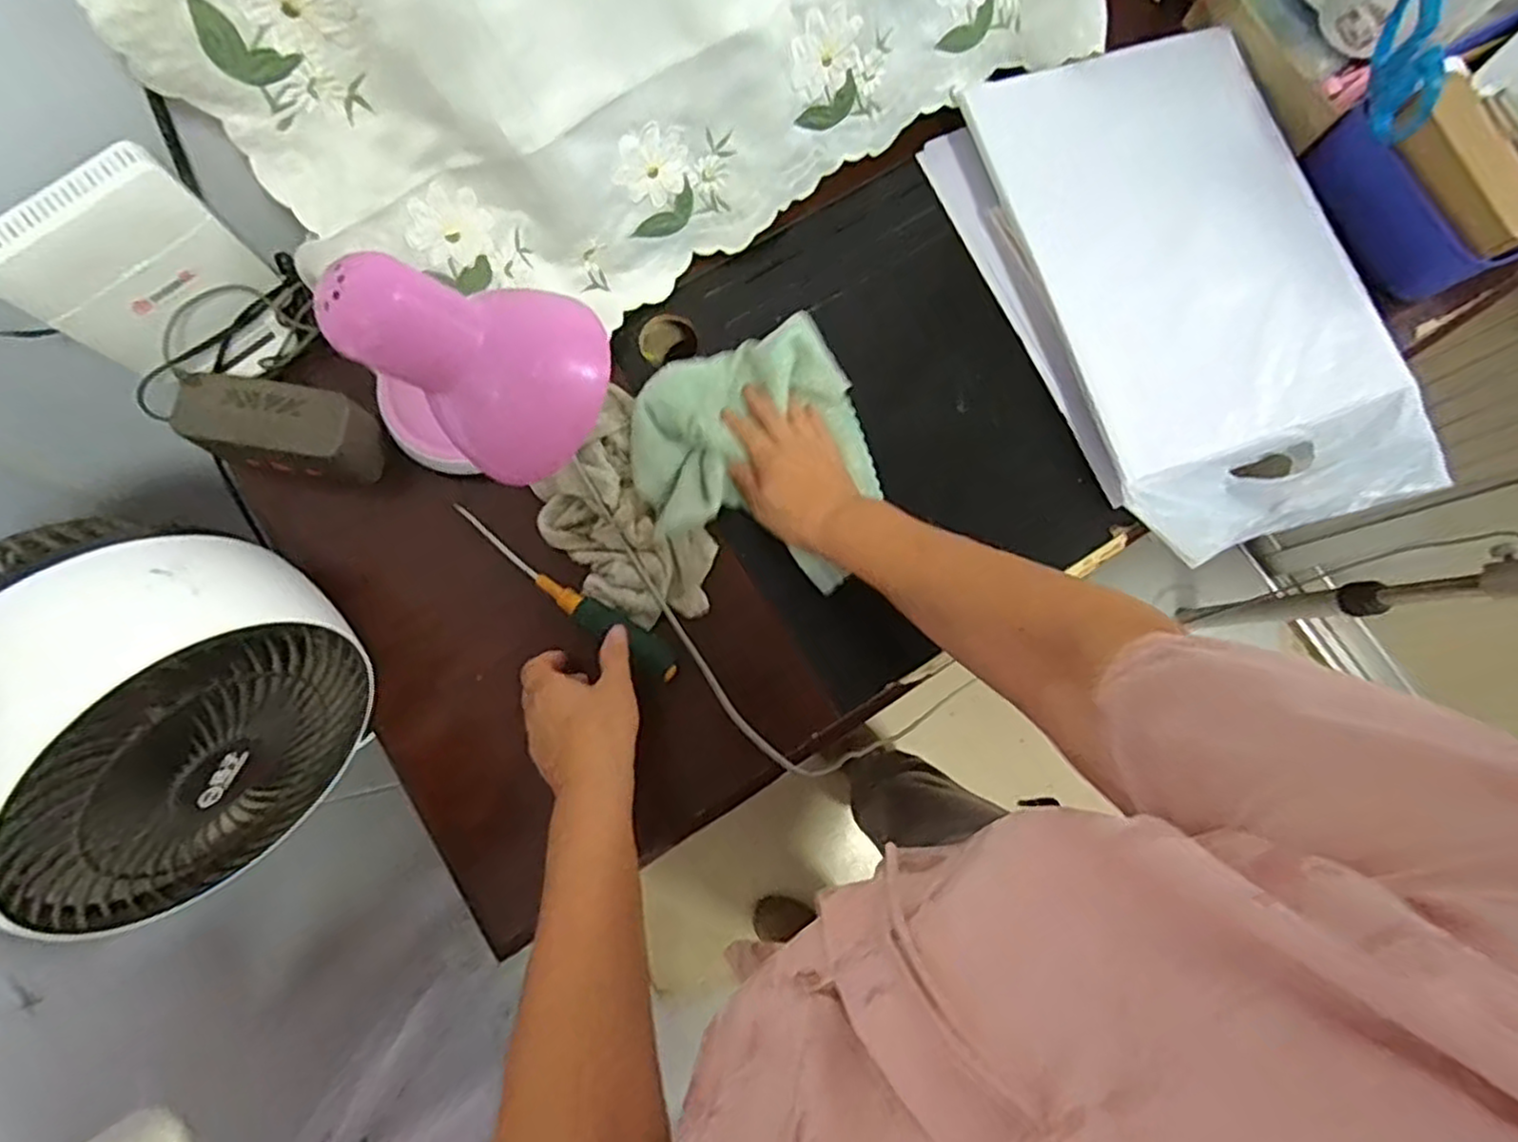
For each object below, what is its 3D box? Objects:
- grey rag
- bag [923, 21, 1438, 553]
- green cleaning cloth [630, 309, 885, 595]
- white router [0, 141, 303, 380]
[{"bbox_3d":[-0.112,-0.044,0.581,0.109,0.039,0.189,-30,82,-6],"label":"grey rag"},{"bbox_3d":[0.371,-0.242,0.629,0.277,0.066,0.436,-21,81,-5],"label":"bag"},{"bbox_3d":[-0.001,-0.091,0.595,0.191,0.051,0.221,-17,81,-4],"label":"green cleaning cloth"},{"bbox_3d":[-0.431,-0.200,0.528,0.132,0.171,0.037,-41,68,-8],"label":"white router"}]

